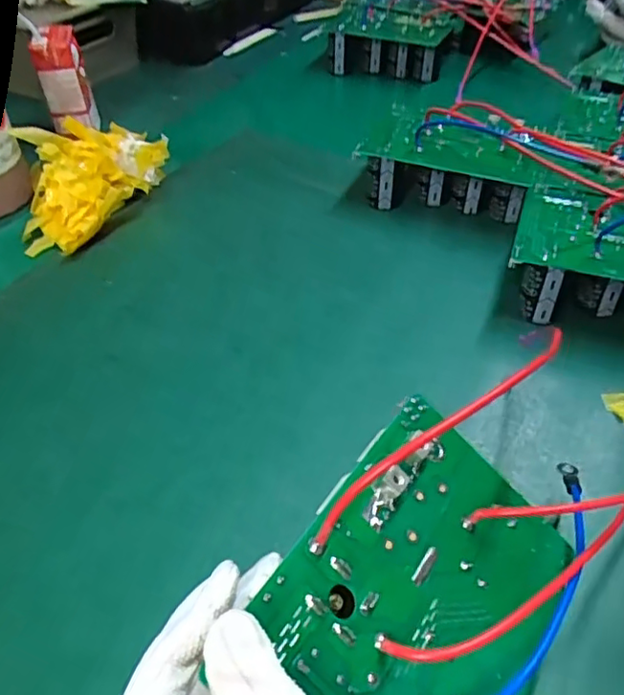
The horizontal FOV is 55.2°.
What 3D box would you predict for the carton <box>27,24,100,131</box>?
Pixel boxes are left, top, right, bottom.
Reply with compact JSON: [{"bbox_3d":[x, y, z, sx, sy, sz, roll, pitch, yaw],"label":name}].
[{"bbox_3d":[-0.262,-0.284,0.635,0.045,0.089,0.065,-14,47,-13],"label":"carton"}]

